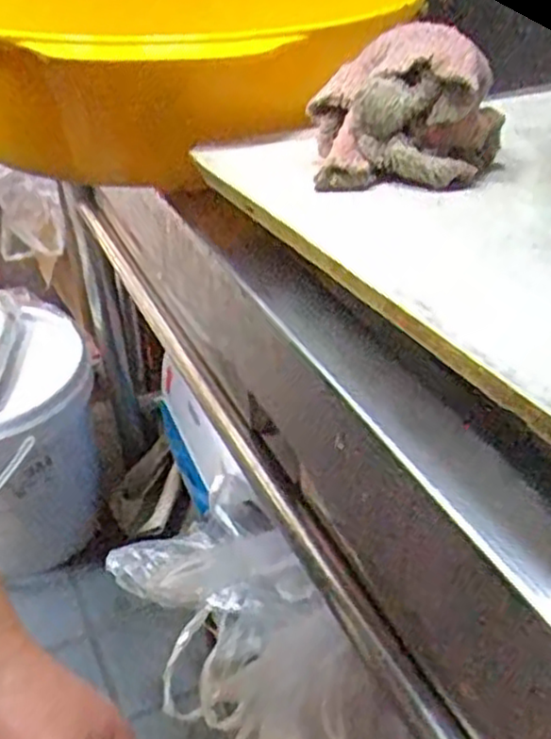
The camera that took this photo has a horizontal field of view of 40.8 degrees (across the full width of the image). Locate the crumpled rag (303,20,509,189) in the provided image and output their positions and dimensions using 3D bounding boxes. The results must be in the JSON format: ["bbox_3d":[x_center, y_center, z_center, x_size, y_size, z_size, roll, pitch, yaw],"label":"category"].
[{"bbox_3d":[0.052,-0.103,0.285,0.073,0.046,0.065,1,37,2],"label":"crumpled rag"}]

